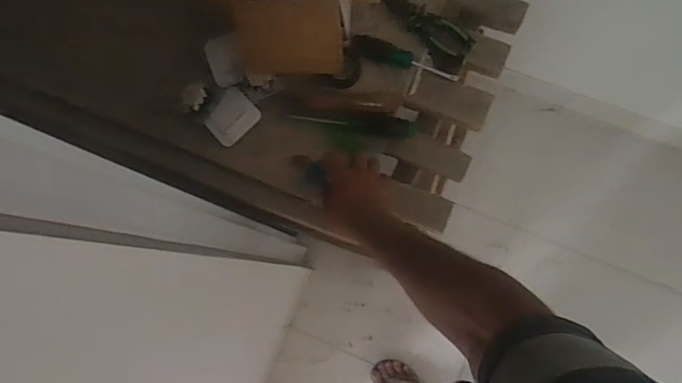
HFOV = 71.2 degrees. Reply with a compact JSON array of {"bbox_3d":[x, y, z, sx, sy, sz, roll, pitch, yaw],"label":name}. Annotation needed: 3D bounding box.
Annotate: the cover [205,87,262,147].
[{"bbox_3d":[-0.176,-0.120,0.767,0.081,0.009,0.070,-45,79,-4],"label":"cover"}]

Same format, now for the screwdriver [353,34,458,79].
[{"bbox_3d":[0.099,-0.205,0.745,0.170,0.032,0.029,19,82,8],"label":"screwdriver"}]

